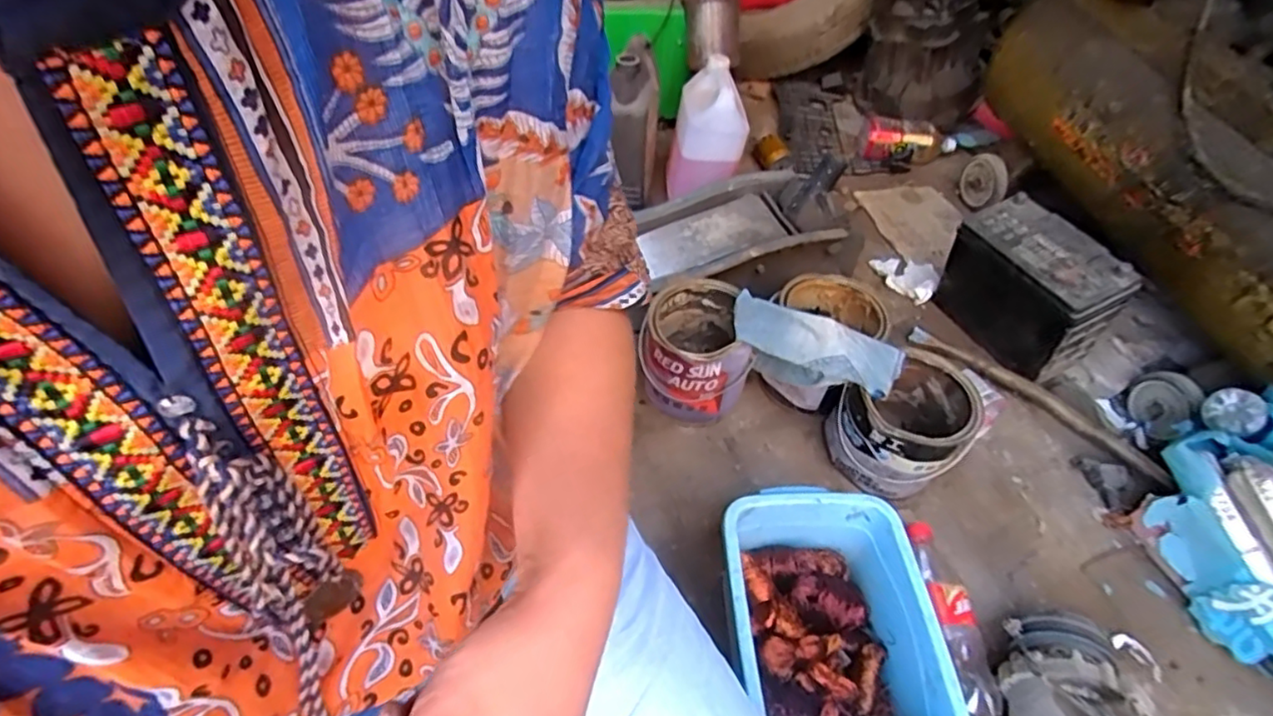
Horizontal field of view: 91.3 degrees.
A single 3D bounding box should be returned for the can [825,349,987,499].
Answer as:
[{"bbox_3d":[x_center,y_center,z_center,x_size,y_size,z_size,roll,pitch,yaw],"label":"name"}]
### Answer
[{"bbox_3d":[0.363,0.096,0.852,0.157,0.142,0.149,-21,50,-27],"label":"can"}]

